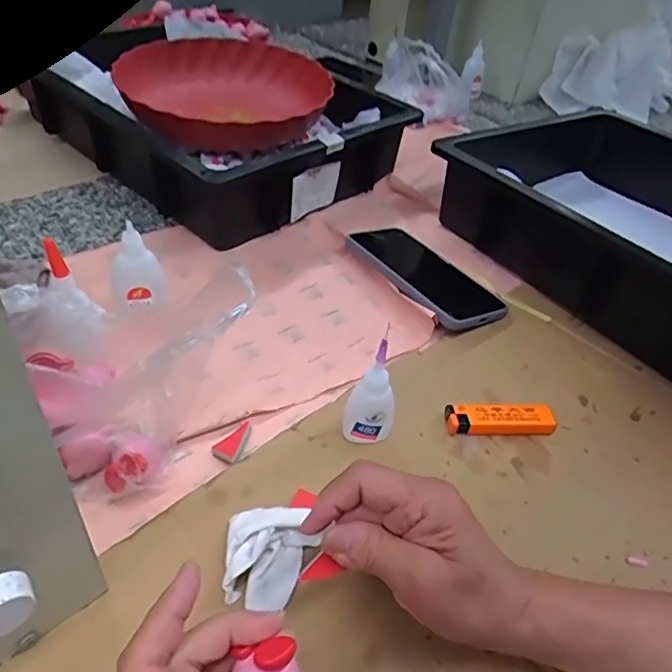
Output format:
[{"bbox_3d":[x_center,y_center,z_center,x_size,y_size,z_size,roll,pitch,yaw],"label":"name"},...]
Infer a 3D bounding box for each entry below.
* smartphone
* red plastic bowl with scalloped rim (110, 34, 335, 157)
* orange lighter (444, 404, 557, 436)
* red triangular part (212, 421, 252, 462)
[{"bbox_3d":[0.081,-0.063,0.562,0.084,0.015,0.174,-11,41,-38],"label":"smartphone"},{"bbox_3d":[-0.127,-0.288,0.687,0.233,0.061,0.232,4,41,-4],"label":"red plastic bowl with scalloped rim"},{"bbox_3d":[0.121,0.062,0.428,0.078,0.015,0.021,2,41,-6],"label":"orange lighter"},{"bbox_3d":[-0.070,0.072,0.400,0.019,0.004,0.035,23,43,17],"label":"red triangular part"}]

